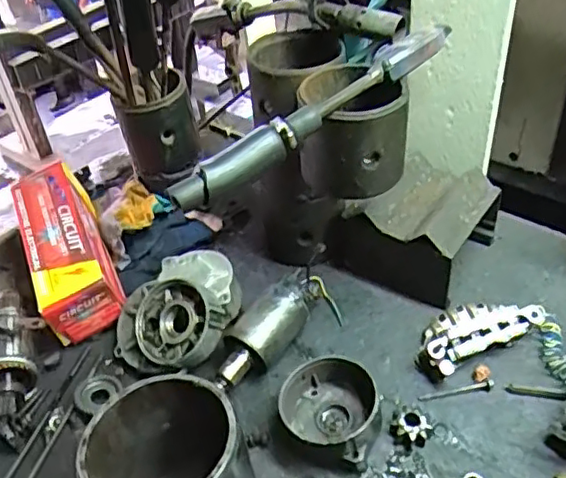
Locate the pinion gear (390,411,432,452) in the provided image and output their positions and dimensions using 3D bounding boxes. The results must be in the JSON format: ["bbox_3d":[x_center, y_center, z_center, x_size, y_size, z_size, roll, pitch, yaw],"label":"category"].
[{"bbox_3d":[0.105,0.157,0.507,0.029,0.018,0.024,-17,42,-11],"label":"pinion gear"}]

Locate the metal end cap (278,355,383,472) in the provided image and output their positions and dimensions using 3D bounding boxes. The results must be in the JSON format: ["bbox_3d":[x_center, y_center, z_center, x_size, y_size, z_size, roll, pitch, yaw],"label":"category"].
[{"bbox_3d":[0.043,0.138,0.520,0.080,0.043,0.075,-4,41,3],"label":"metal end cap"}]

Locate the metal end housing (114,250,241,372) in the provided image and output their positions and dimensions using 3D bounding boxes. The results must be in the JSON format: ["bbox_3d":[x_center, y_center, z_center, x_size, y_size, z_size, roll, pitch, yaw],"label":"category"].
[{"bbox_3d":[-0.103,0.058,0.603,0.129,0.047,0.129,-7,48,8],"label":"metal end housing"}]

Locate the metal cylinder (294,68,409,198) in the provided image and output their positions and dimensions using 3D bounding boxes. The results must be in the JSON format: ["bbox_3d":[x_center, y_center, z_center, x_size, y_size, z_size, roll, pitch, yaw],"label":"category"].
[{"bbox_3d":[0.058,-0.090,0.516,0.084,0.079,0.090,-1,42,7],"label":"metal cylinder"}]

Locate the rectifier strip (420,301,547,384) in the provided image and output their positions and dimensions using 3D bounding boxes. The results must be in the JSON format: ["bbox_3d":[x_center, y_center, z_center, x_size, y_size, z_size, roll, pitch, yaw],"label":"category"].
[{"bbox_3d":[0.177,0.080,0.572,0.127,0.035,0.066,-21,43,-16],"label":"rectifier strip"}]

